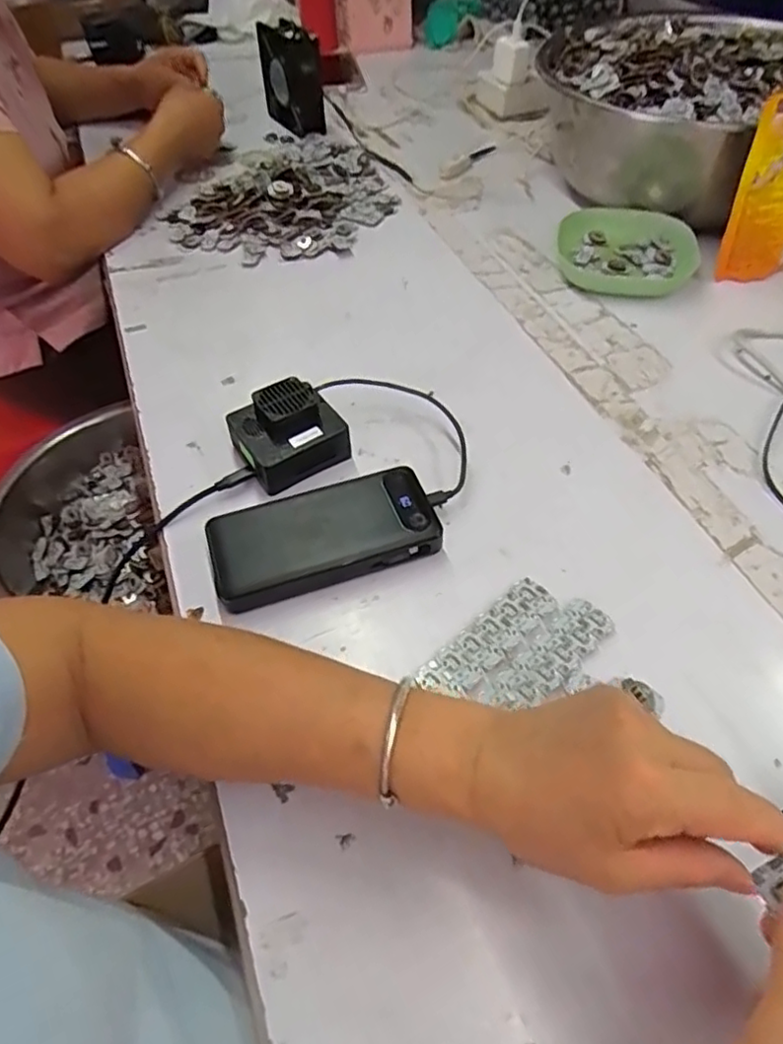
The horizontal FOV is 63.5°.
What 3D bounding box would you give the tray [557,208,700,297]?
[{"bbox_3d":[0.254,-0.299,0.693,0.138,0.028,0.136,4,52,5],"label":"tray"}]

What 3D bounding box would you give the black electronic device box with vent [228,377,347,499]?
[{"bbox_3d":[-0.084,-0.074,0.509,0.080,0.045,0.069,-27,55,-18],"label":"black electronic device box with vent"}]

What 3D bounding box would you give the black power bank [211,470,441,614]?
[{"bbox_3d":[-0.048,0.010,0.455,0.158,0.028,0.073,-17,53,-11],"label":"black power bank"}]

